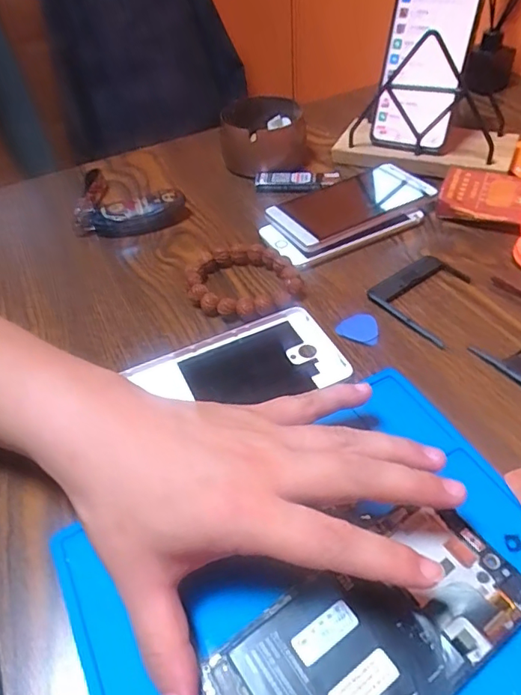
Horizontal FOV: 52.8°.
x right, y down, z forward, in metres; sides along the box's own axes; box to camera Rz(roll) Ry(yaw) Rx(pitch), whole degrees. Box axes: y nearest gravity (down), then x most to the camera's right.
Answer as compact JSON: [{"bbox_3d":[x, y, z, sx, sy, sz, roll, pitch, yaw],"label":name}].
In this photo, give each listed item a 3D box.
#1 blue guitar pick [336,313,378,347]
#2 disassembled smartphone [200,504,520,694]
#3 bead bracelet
[{"bbox_3d":[0.072,-0.015,0.376,0.030,0.005,0.025,21,52,22],"label":"blue guitar pick"},{"bbox_3d":[0.049,0.128,0.235,0.146,0.006,0.076,-30,52,-22],"label":"disassembled smartphone"},{"bbox_3d":[-0.012,-0.052,0.406,0.085,0.016,0.074,-6,47,-1],"label":"bead bracelet"}]

